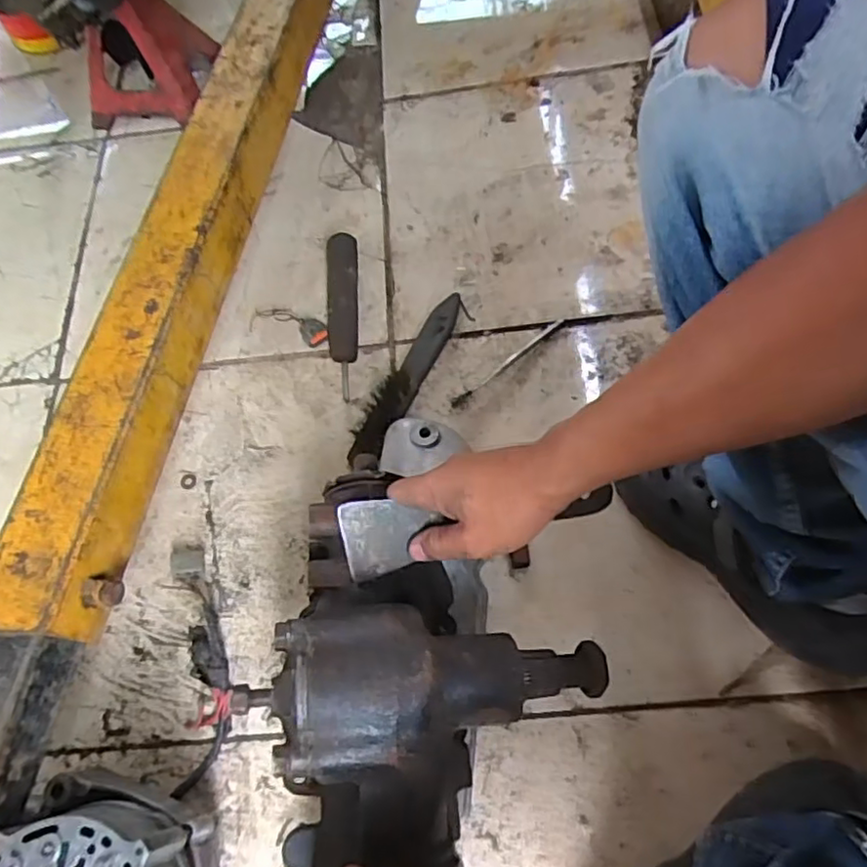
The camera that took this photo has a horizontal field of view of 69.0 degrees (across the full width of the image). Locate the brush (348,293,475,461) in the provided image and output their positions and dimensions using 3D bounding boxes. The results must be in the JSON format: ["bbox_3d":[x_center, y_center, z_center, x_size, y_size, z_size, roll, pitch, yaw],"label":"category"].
[{"bbox_3d":[-0.025,-0.065,0.686,0.041,0.038,0.227,26,69,13],"label":"brush"}]

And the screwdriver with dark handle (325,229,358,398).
[{"bbox_3d":[-0.104,-0.143,0.728,0.034,0.043,0.199,-3,65,0],"label":"screwdriver with dark handle"}]

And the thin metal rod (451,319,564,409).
[{"bbox_3d":[0.083,-0.077,0.689,0.163,0.015,0.011,-39,70,-15],"label":"thin metal rod"}]

